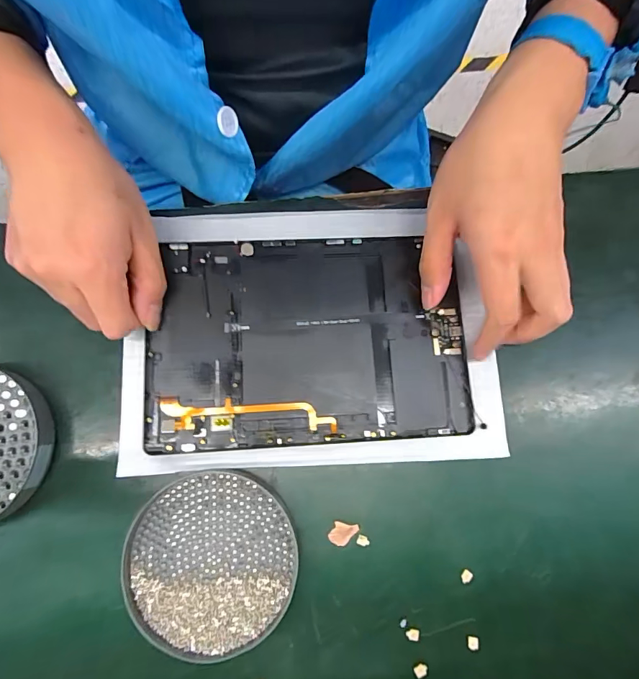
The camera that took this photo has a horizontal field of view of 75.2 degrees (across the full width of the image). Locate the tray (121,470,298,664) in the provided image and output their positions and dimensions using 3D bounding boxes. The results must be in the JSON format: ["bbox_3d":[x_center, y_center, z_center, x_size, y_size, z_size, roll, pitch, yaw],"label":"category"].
[{"bbox_3d":[-0.073,0.151,0.283,0.110,0.011,0.112,0,80,-1],"label":"tray"}]

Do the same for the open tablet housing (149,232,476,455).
[{"bbox_3d":[-0.008,-0.002,0.313,0.232,0.014,0.154,-4,80,-2],"label":"open tablet housing"}]

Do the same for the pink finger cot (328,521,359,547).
[{"bbox_3d":[0.017,0.139,0.294,0.020,0.004,0.016,10,80,1],"label":"pink finger cot"}]

